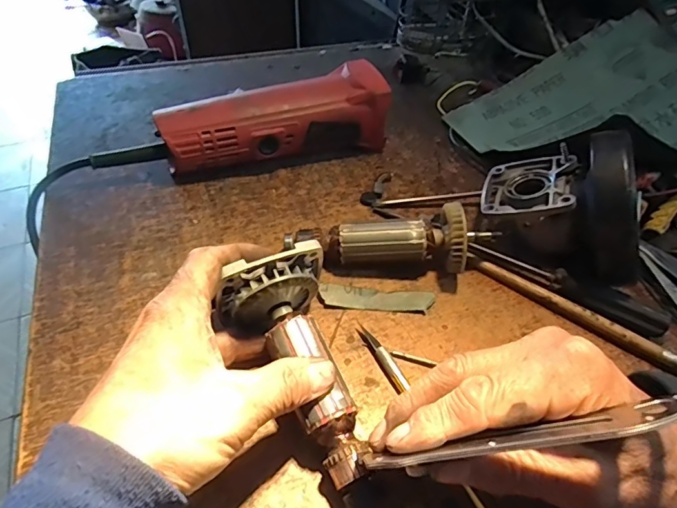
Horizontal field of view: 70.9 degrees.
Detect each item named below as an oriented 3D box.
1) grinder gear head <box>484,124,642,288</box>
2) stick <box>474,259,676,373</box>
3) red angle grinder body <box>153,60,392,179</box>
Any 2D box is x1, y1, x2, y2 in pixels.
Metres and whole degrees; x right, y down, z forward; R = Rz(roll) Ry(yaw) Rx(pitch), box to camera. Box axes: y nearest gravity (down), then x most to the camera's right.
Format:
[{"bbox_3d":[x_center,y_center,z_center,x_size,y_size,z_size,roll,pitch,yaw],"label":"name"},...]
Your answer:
[{"bbox_3d":[0.165,-0.041,0.341,0.117,0.088,0.075,31,53,24],"label":"grinder gear head"},{"bbox_3d":[0.169,0.043,0.325,0.159,0.008,0.010,29,53,23],"label":"stick"},{"bbox_3d":[-0.055,-0.114,0.420,0.192,0.064,0.056,-14,49,-15],"label":"red angle grinder body"}]

